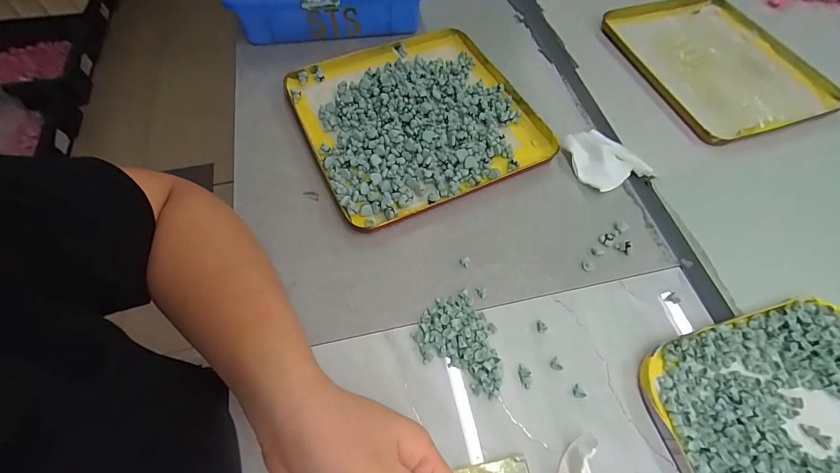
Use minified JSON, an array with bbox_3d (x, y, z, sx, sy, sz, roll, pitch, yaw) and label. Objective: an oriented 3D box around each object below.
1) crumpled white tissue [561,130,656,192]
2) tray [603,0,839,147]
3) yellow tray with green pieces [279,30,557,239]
[{"bbox_3d":[0.196,-0.085,0.398,0.072,0.014,0.075,-21,63,-13],"label":"crumpled white tissue"},{"bbox_3d":[0.381,-0.227,0.477,0.212,0.018,0.239,-15,62,-10],"label":"tray"},{"bbox_3d":[-0.005,-0.141,0.421,0.240,0.021,0.247,-22,64,-13],"label":"yellow tray with green pieces"}]

